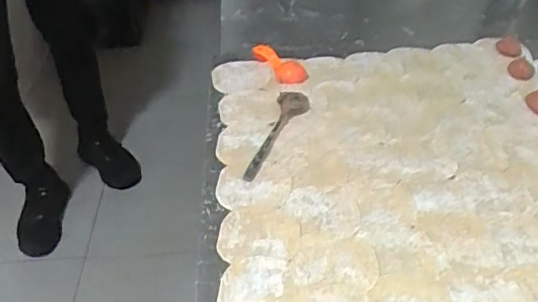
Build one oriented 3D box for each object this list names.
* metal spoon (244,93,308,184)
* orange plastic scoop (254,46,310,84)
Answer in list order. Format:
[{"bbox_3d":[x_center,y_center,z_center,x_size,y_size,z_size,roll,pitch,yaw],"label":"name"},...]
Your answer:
[{"bbox_3d":[0.012,-0.020,0.695,0.042,0.024,0.158,10,44,14],"label":"metal spoon"},{"bbox_3d":[0.012,-0.127,0.818,0.104,0.012,0.044,34,53,23],"label":"orange plastic scoop"}]

